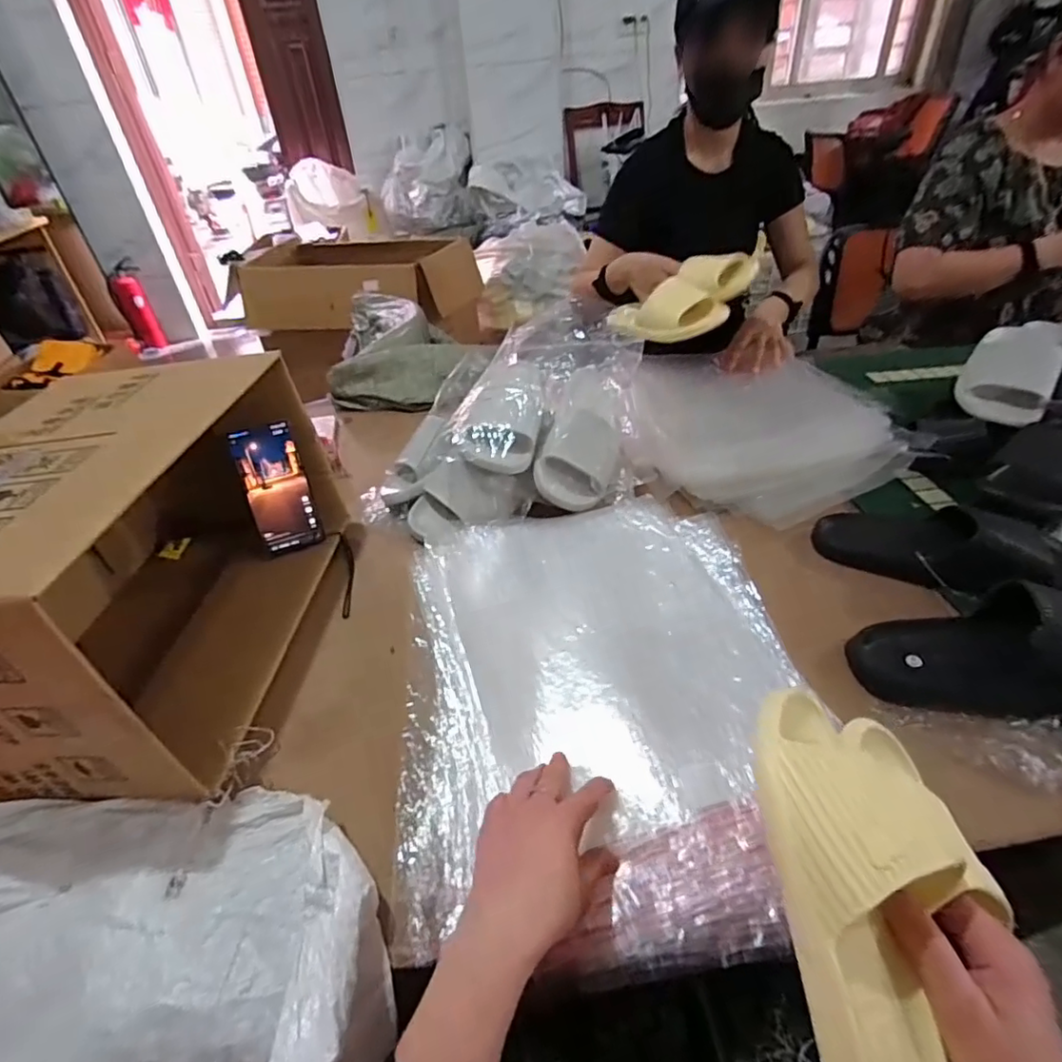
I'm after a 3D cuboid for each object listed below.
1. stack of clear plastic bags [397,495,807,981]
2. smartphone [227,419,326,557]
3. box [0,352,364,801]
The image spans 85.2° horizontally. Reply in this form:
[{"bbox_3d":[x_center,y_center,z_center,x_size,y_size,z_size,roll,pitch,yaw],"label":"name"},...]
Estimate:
[{"bbox_3d":[0.066,0.135,0.564,0.359,0.037,0.463,-4,43,-2],"label":"stack of clear plastic bags"},{"bbox_3d":[-0.308,-0.051,0.706,0.071,0.157,0.007,-18,18,-22],"label":"smartphone"},{"bbox_3d":[-0.405,0.017,0.592,0.287,0.249,0.415,-1,39,5],"label":"box"}]

